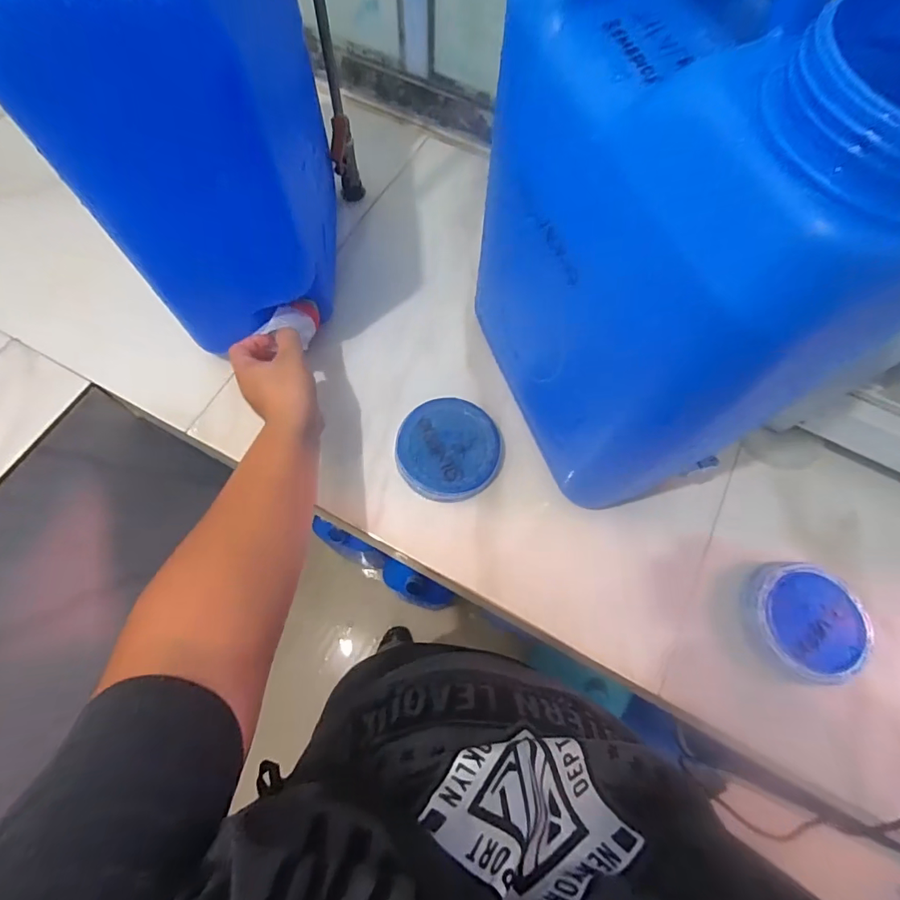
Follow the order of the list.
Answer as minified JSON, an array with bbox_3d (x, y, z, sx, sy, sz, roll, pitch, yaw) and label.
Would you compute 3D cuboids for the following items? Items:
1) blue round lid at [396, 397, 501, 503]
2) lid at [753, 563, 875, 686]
[{"bbox_3d":[-0.001,0.001,0.550,0.117,0.028,0.119,1,69,-2],"label":"blue round lid"},{"bbox_3d":[0.373,0.178,0.489,0.110,0.034,0.111,2,69,-1],"label":"lid"}]

